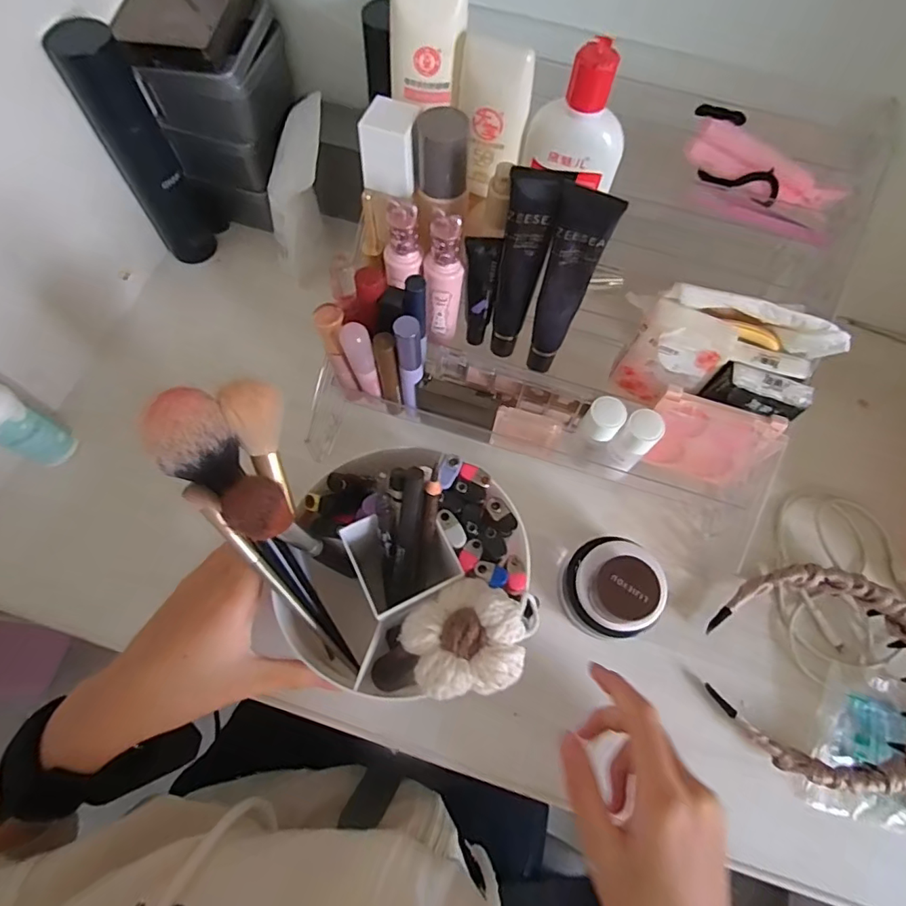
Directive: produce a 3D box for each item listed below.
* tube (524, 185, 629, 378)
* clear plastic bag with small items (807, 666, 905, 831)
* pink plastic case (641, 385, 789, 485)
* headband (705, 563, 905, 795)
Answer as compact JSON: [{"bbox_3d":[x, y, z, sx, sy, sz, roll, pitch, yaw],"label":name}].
[{"bbox_3d":[0.067,-0.097,0.321,0.029,0.142,0.014,16,67,4],"label":"tube"},{"bbox_3d":[0.299,0.200,0.338,0.112,0.028,0.094,20,68,6],"label":"clear plastic bag with small items"},{"bbox_3d":[0.167,-0.009,0.354,0.074,0.078,0.016,18,67,5],"label":"pink plastic case"},{"bbox_3d":[0.248,0.146,0.347,0.138,0.036,0.136,1,67,-2],"label":"headband"}]

